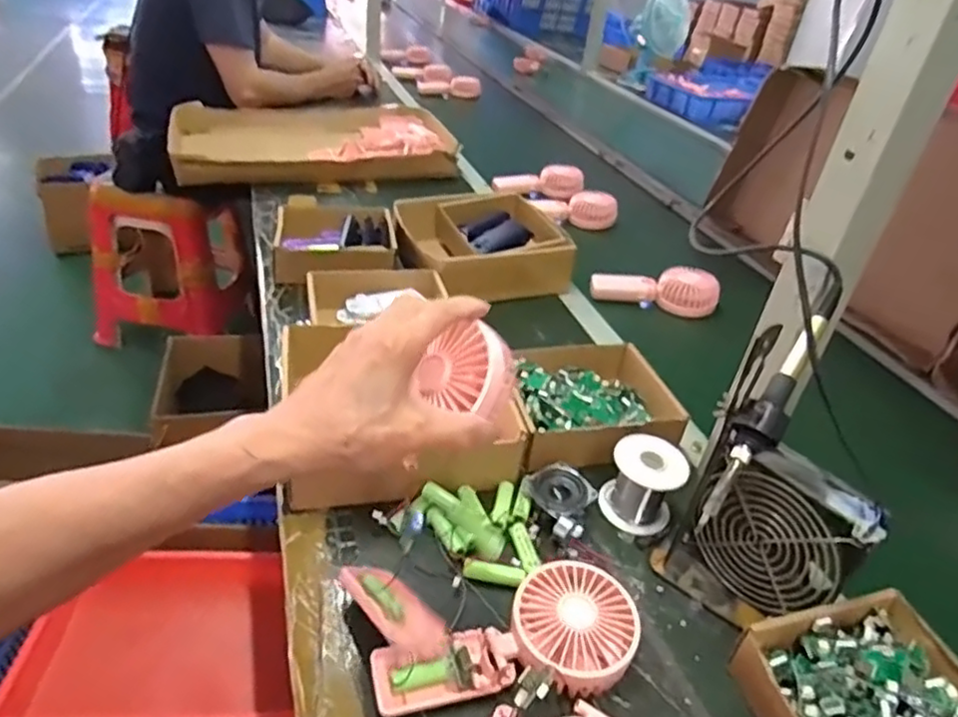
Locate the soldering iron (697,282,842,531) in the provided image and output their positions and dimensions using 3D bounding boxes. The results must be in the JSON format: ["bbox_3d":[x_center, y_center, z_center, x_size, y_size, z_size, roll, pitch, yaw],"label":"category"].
[{"bbox_3d":[0.209,0.026,0.458,0.029,0.023,0.211,28,70,27],"label":"soldering iron"}]

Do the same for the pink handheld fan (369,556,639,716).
[{"bbox_3d":[0.021,0.206,0.463,0.189,0.053,0.088,-16,39,-10],"label":"pink handheld fan"}]

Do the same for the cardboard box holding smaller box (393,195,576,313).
[{"bbox_3d":[0.002,-0.166,0.955,0.221,0.074,0.217,-6,37,-20],"label":"cardboard box holding smaller box"}]

